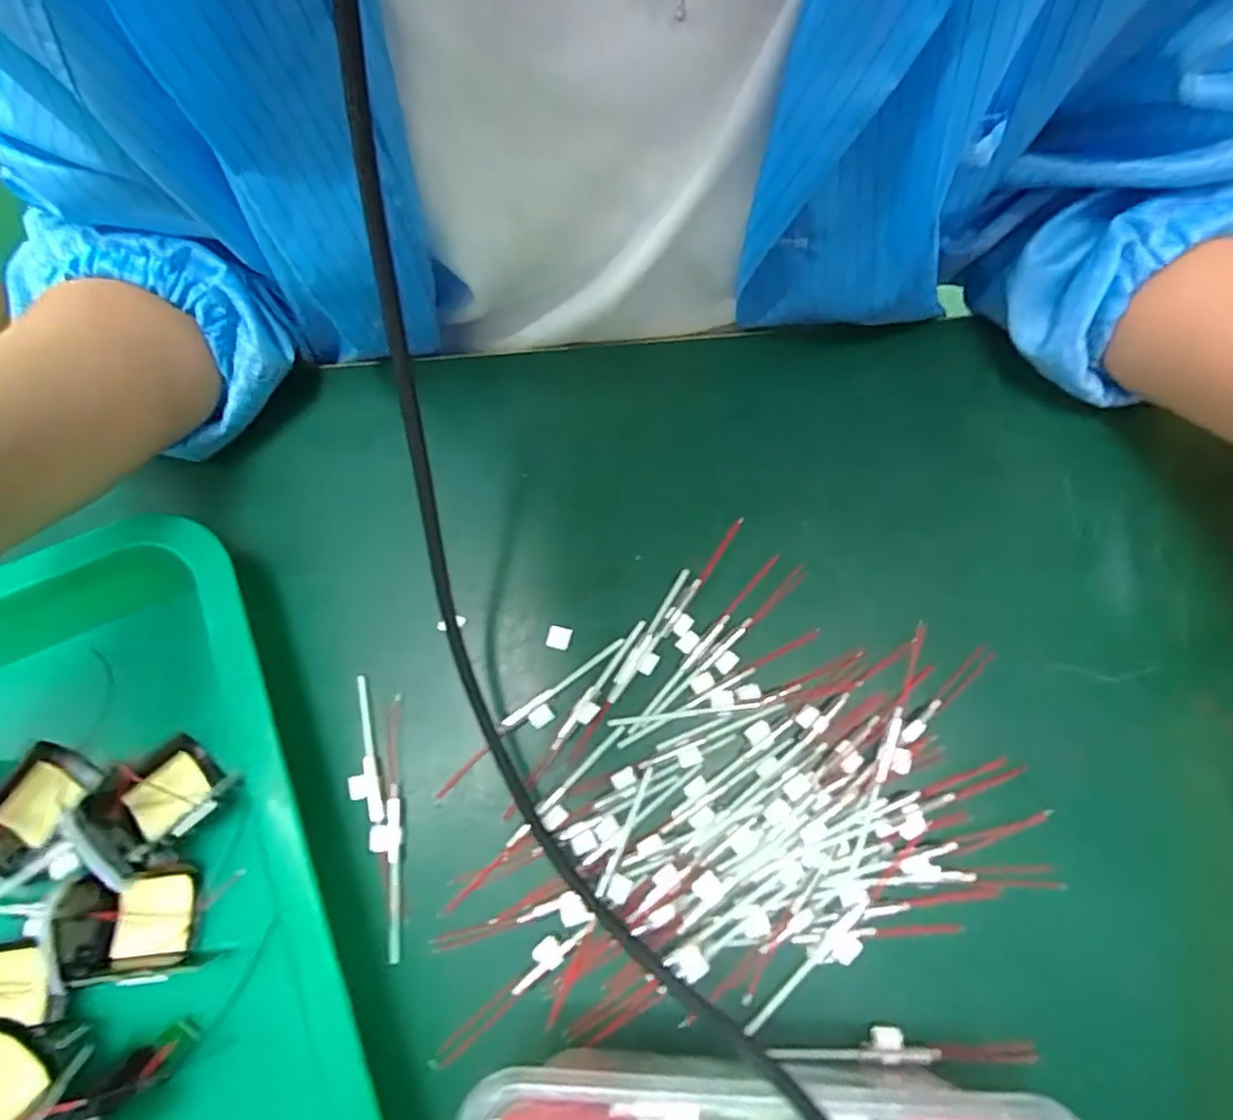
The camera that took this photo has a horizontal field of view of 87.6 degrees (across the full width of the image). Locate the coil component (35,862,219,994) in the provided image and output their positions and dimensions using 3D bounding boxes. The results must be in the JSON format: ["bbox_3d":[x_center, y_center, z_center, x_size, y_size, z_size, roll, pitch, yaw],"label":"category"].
[{"bbox_3d":[-0.171,0.128,0.224,0.045,0.020,0.034,-9,73,-1],"label":"coil component"}]

